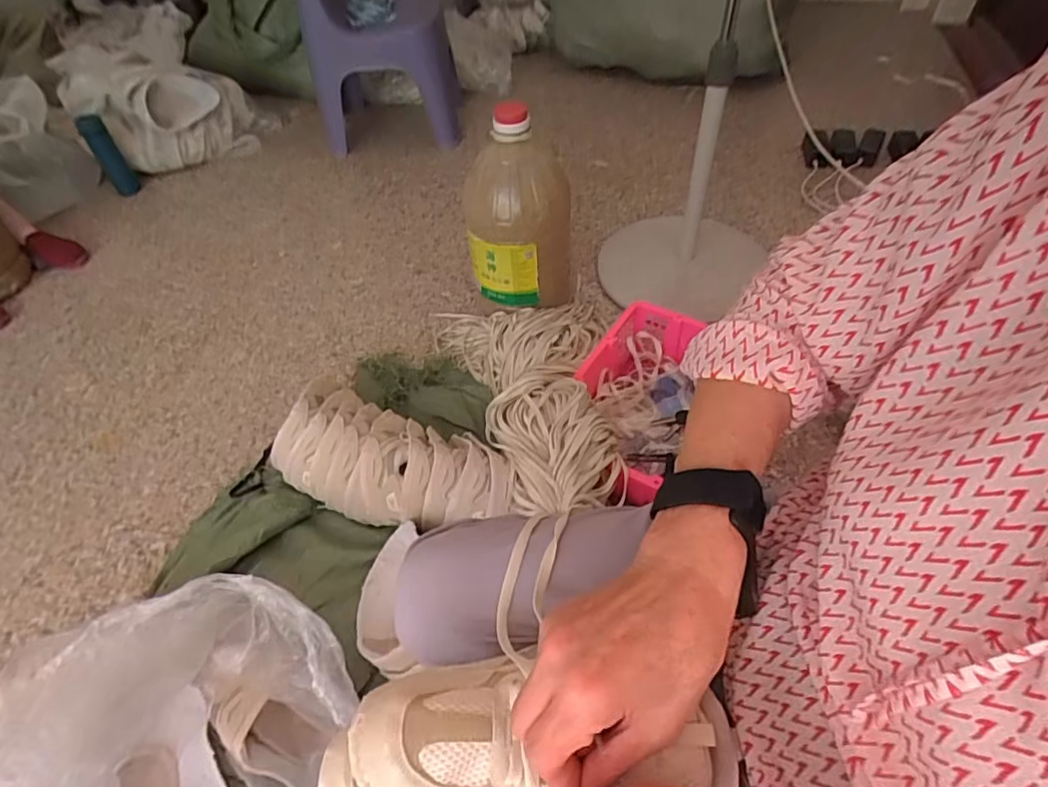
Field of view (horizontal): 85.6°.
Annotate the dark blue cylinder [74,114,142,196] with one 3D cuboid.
[{"bbox_3d":[-1.002,-0.567,1.377,0.052,0.209,0.050,-36,58,-25],"label":"dark blue cylinder"}]

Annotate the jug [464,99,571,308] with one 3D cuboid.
[{"bbox_3d":[-0.007,-0.369,1.173,0.208,0.370,0.216,-2,51,0],"label":"jug"}]

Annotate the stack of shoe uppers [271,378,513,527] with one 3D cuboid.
[{"bbox_3d":[-0.196,0.093,0.893,0.385,0.093,0.200,12,51,14],"label":"stack of shoe uppers"}]

